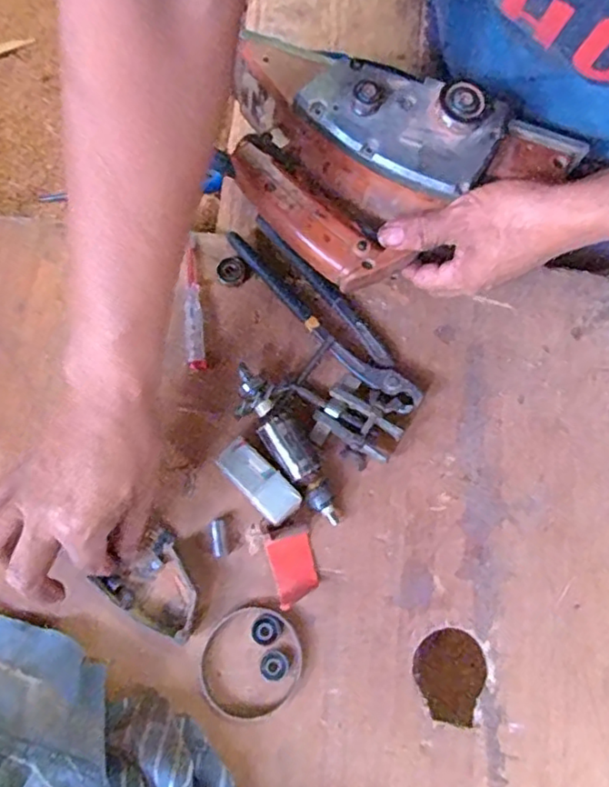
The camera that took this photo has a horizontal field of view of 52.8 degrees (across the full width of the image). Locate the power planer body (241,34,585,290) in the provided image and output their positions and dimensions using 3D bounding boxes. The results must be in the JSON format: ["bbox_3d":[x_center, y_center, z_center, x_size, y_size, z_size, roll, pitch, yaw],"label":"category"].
[{"bbox_3d":[0.056,-0.166,0.463,0.250,0.083,0.159,23,74,5],"label":"power planer body"}]

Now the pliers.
[{"bbox_3d":[0.020,-0.070,0.526,0.046,0.019,0.216,-38,78,-12],"label":"pliers"}]

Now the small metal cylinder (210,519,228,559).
[{"bbox_3d":[-0.066,0.111,0.474,0.012,0.010,0.029,-10,74,-5],"label":"small metal cylinder"}]

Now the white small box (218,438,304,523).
[{"bbox_3d":[-0.035,0.069,0.478,0.030,0.033,0.068,-43,79,-13],"label":"white small box"}]

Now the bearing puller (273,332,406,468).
[{"bbox_3d":[0.031,0.012,0.498,0.100,0.026,0.069,41,76,10],"label":"bearing puller"}]

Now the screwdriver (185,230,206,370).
[{"bbox_3d":[-0.096,-0.077,0.529,0.014,0.015,0.117,-6,74,-4],"label":"screwdriver"}]

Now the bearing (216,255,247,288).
[{"bbox_3d":[-0.064,-0.107,0.538,0.025,0.005,0.027,1,73,-2],"label":"bearing"}]

